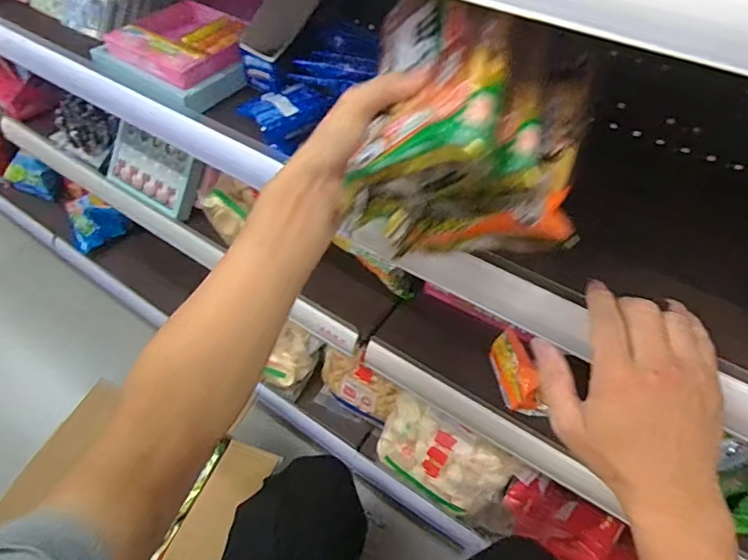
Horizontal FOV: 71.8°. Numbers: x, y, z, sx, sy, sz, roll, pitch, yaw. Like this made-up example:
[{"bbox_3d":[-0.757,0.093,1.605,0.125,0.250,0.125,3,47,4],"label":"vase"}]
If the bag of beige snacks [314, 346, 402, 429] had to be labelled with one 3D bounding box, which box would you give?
[{"bbox_3d":[-0.019,0.188,0.920,0.150,0.111,0.060,16,21,28],"label":"bag of beige snacks"}]

